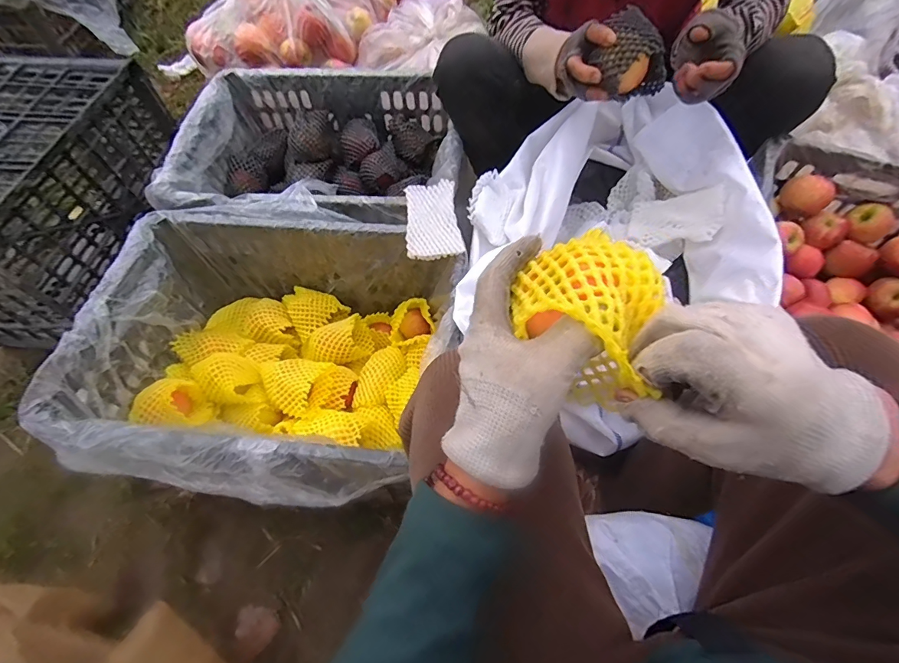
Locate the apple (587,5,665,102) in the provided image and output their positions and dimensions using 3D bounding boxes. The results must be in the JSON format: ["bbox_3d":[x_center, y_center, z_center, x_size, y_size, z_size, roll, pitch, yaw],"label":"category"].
[{"bbox_3d":[0.213,-0.336,0.529,0.069,0.070,0.085,-20,61,-8],"label":"apple"}]

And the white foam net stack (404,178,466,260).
[{"bbox_3d":[-0.026,-0.165,0.615,0.076,0.027,0.130,-7,60,0],"label":"white foam net stack"}]

